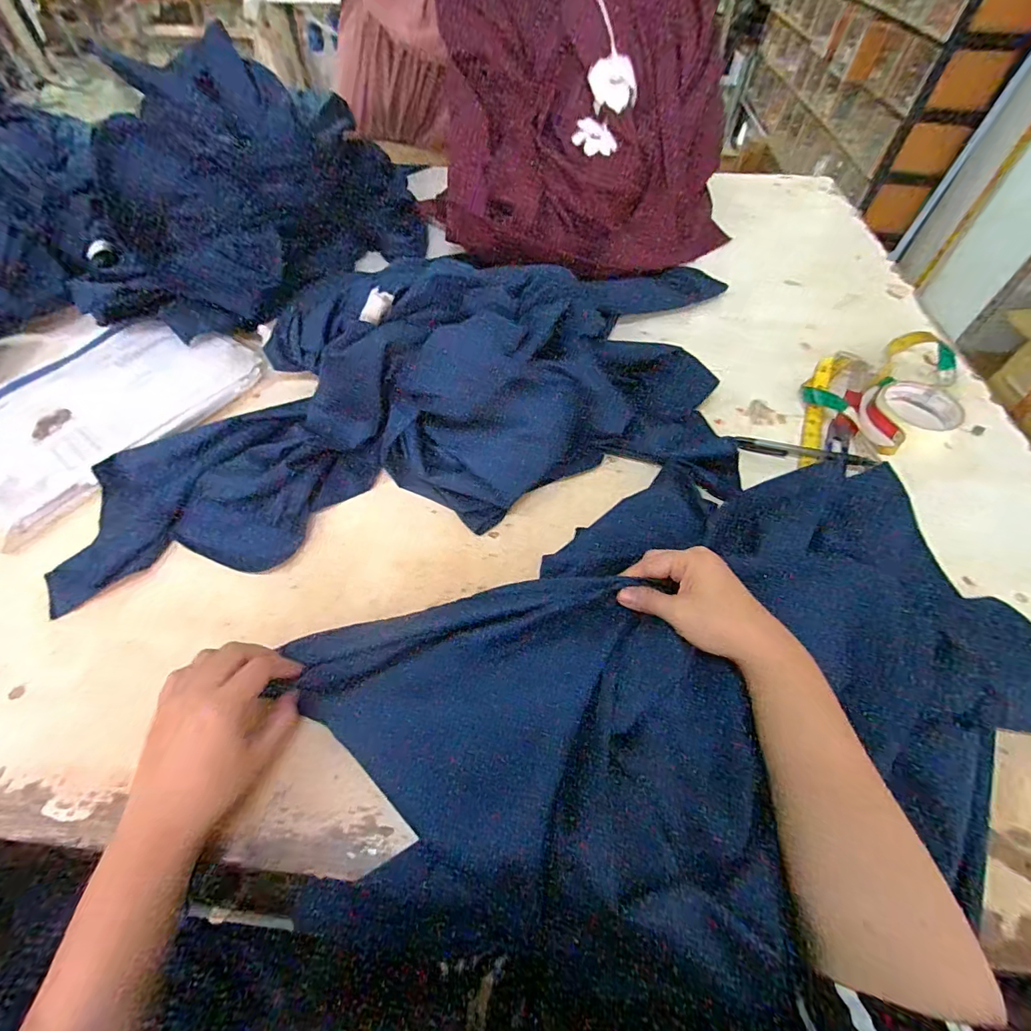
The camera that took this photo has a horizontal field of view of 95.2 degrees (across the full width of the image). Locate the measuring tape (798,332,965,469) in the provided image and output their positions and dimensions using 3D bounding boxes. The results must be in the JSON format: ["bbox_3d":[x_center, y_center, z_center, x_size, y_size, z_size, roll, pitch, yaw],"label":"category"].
[{"bbox_3d":[0.412,-0.137,0.543,0.264,0.031,0.142,-18,58,-13],"label":"measuring tape"}]

